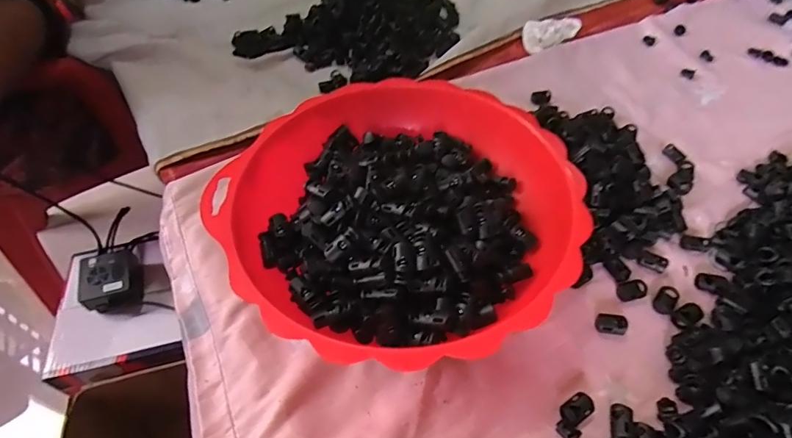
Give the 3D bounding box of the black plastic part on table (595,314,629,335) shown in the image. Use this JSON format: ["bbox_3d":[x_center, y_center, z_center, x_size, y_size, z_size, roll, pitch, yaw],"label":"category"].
[{"bbox_3d":[0.151,0.073,0.317,0.020,0.007,0.013,4,52,6],"label":"black plastic part on table"}]

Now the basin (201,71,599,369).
[{"bbox_3d":[0.007,-0.001,0.339,0.234,0.067,0.241,-1,51,1],"label":"basin"}]

